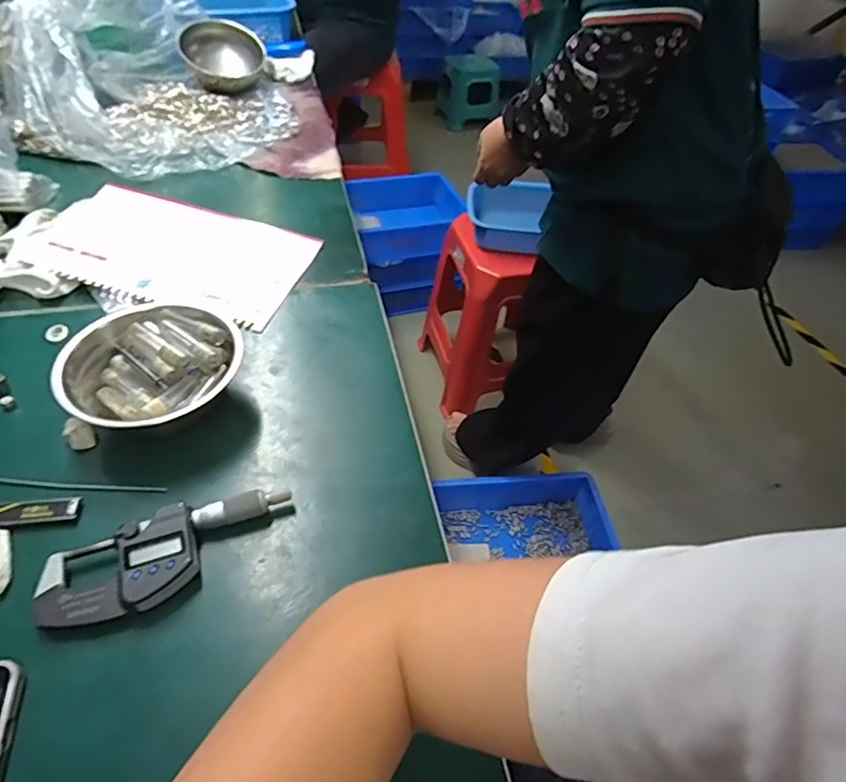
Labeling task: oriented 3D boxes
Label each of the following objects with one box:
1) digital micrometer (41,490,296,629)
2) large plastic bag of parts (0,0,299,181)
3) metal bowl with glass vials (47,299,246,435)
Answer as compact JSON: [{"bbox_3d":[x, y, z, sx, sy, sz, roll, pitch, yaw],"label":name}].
[{"bbox_3d":[-0.158,0.101,0.333,0.148,0.025,0.052,-17,52,-19],"label":"digital micrometer"},{"bbox_3d":[-0.382,-0.491,0.754,0.350,0.132,0.431,-9,49,-12],"label":"large plastic bag of parts"},{"bbox_3d":[-0.203,-0.013,0.405,0.105,0.048,0.124,19,49,13],"label":"metal bowl with glass vials"}]

